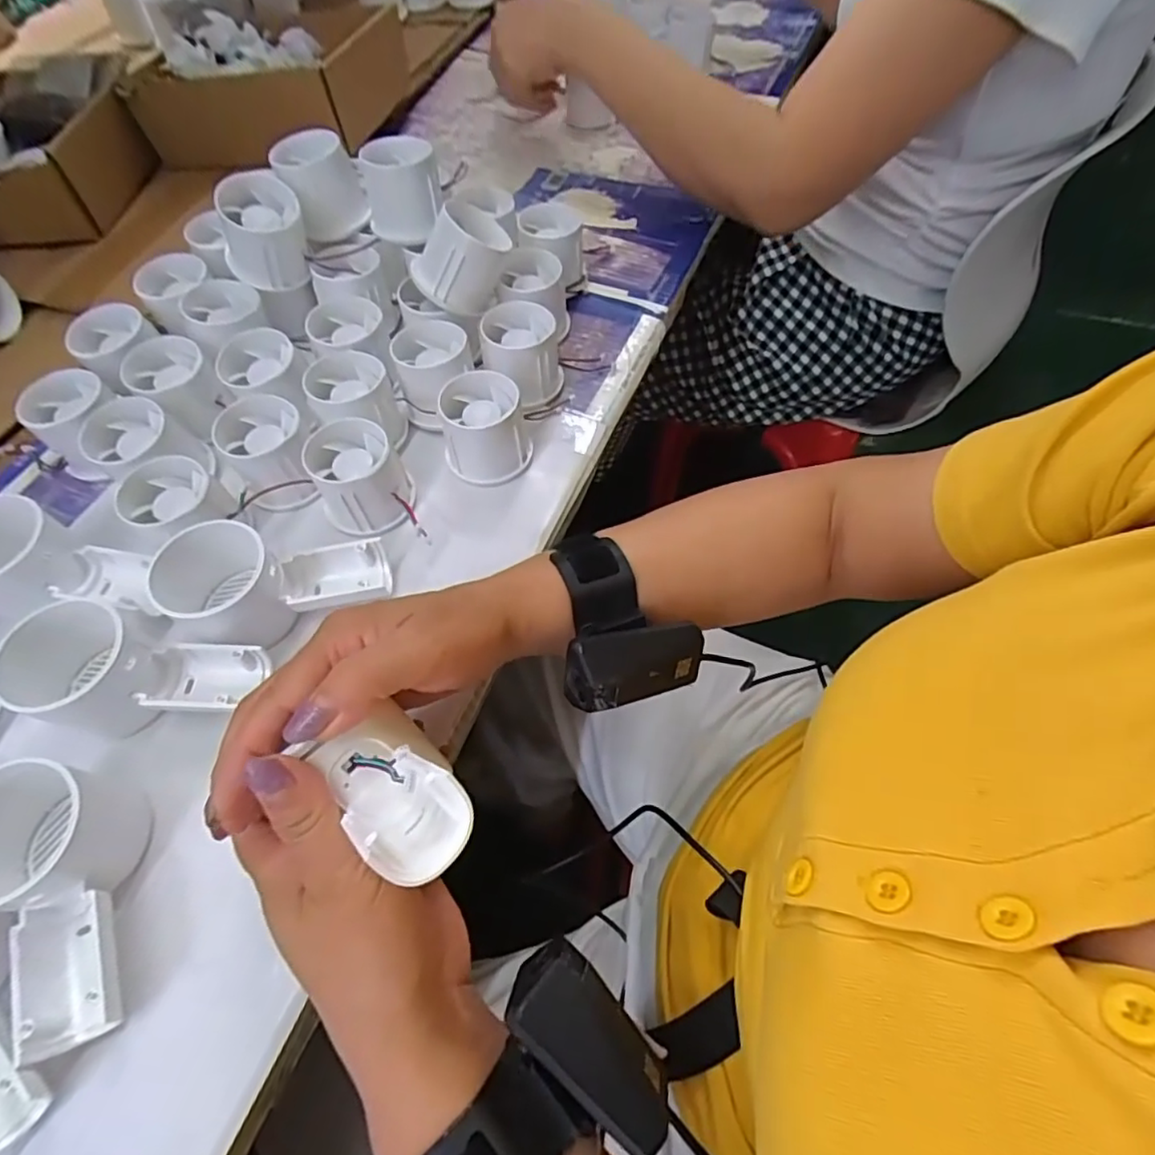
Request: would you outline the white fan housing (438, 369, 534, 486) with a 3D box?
[{"bbox_3d":[-0.061,-0.097,0.400,0.054,0.047,0.054,-13,61,-6],"label":"white fan housing"}]

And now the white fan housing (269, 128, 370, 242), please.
[{"bbox_3d":[-0.190,-0.285,0.447,0.052,0.056,0.063,-30,64,-15],"label":"white fan housing"}]

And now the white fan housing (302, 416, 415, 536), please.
[{"bbox_3d":[-0.136,-0.063,0.382,0.055,0.045,0.056,-21,62,-11],"label":"white fan housing"}]

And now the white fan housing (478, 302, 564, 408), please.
[{"bbox_3d":[-0.039,-0.157,0.433,0.054,0.048,0.052,-4,60,-1],"label":"white fan housing"}]

